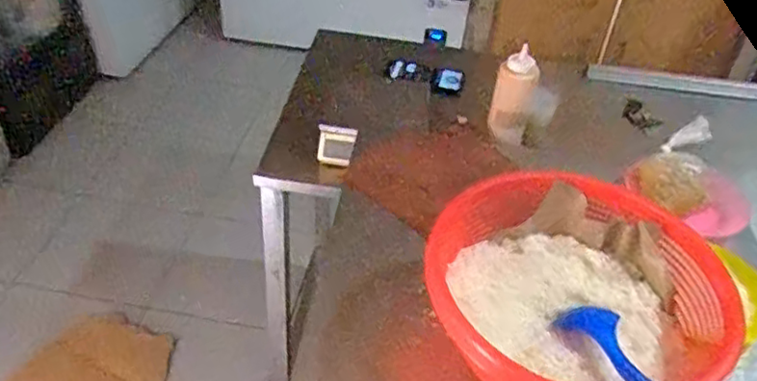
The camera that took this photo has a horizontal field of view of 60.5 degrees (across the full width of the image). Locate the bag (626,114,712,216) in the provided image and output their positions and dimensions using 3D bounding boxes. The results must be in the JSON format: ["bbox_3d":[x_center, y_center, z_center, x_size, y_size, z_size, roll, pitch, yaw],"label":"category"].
[{"bbox_3d":[0.445,-0.040,0.957,0.110,0.076,0.135,32,47,27],"label":"bag"}]

